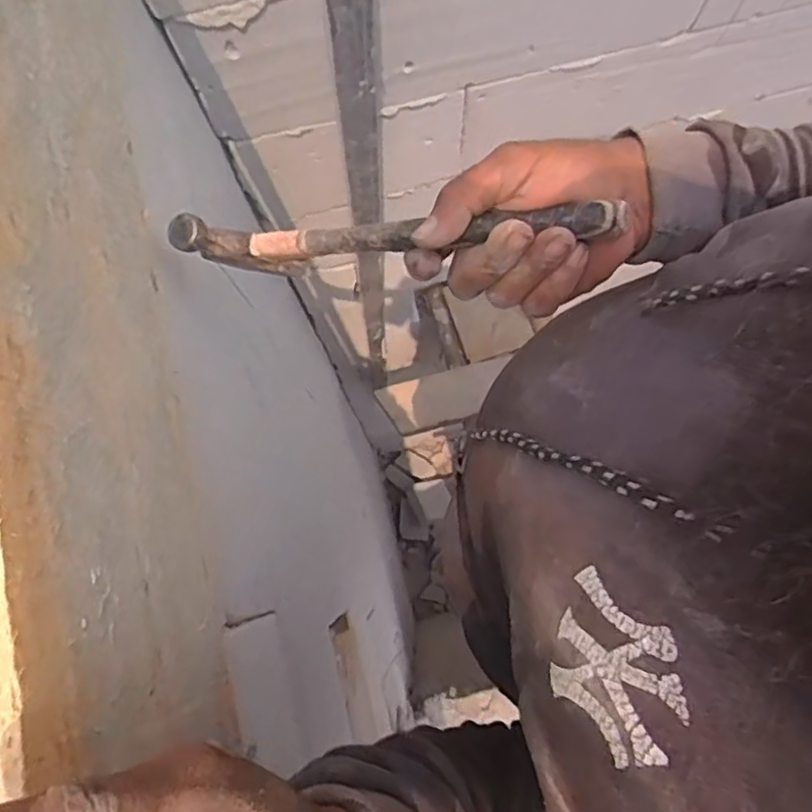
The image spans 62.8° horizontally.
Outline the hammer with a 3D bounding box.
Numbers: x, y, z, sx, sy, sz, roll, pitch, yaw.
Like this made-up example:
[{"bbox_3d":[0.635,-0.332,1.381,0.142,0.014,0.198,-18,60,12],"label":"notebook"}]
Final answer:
[{"bbox_3d":[-0.014,-0.105,0.403,0.268,0.062,0.023,2,77,22],"label":"hammer"}]

